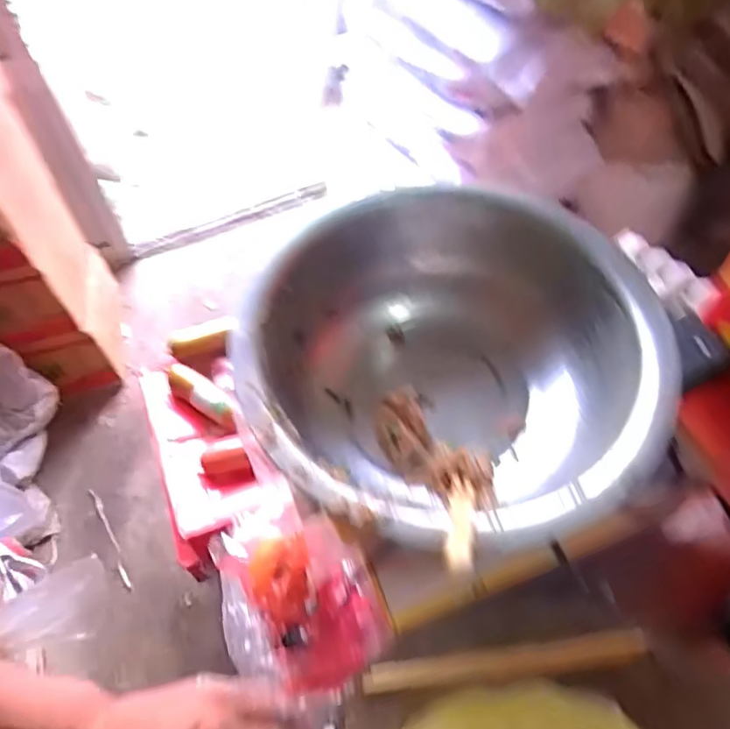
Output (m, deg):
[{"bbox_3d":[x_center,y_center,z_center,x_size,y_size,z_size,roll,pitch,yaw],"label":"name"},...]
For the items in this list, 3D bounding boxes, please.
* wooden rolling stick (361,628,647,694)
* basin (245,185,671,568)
[{"bbox_3d":[0.109,0.231,0.449,0.217,0.015,0.022,-8,54,-1],"label":"wooden rolling stick"},{"bbox_3d":[0.065,0.010,0.485,0.308,0.128,0.310,-2,54,3],"label":"basin"}]

